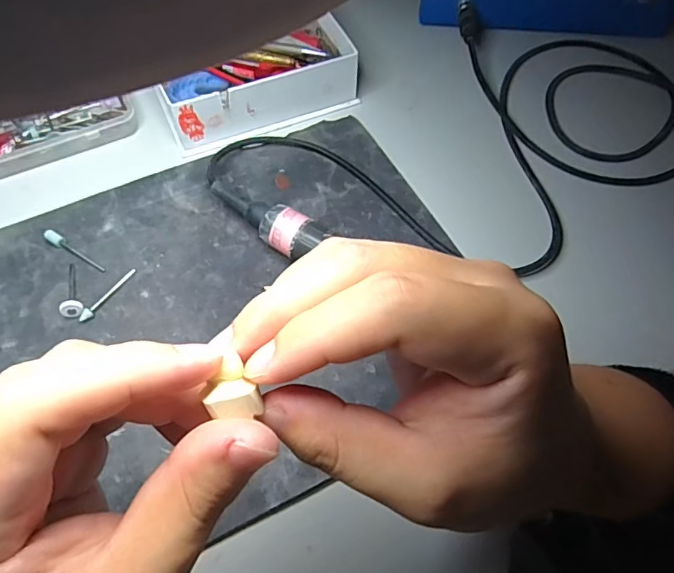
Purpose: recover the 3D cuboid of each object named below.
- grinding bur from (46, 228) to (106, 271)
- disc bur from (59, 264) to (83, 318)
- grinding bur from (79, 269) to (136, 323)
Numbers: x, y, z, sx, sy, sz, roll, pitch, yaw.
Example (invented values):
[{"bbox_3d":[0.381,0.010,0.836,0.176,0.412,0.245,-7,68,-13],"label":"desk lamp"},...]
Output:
[{"bbox_3d":[-0.171,-0.022,0.319,0.048,0.006,0.008,33,64,16],"label":"grinding bur"},{"bbox_3d":[-0.165,0.001,0.303,0.012,0.012,0.043,-18,62,-12],"label":"disc bur"},{"bbox_3d":[-0.142,0.005,0.305,0.006,0.005,0.044,26,63,12],"label":"grinding bur"}]

